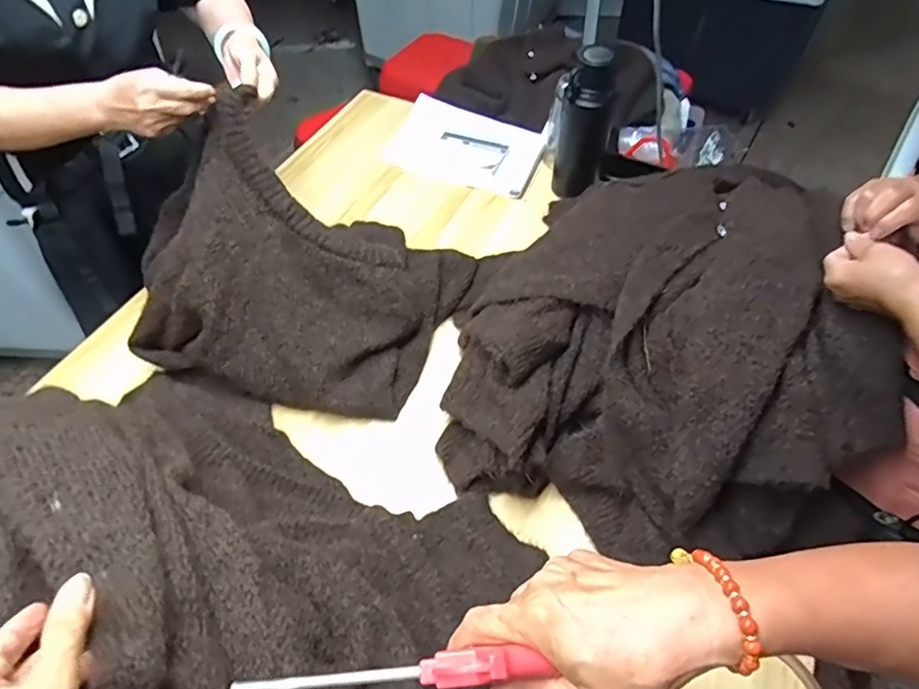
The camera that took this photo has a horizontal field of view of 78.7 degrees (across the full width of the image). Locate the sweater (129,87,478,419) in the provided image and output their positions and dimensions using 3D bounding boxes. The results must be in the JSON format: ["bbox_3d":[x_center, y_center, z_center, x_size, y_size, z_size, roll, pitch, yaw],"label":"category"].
[{"bbox_3d":[-0.201,-0.128,0.733,0.357,0.261,0.354,18,56,14],"label":"sweater"}]

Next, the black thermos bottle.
[{"bbox_3d":[0.202,-0.351,0.914,0.080,0.235,0.065,15,55,11],"label":"black thermos bottle"}]

